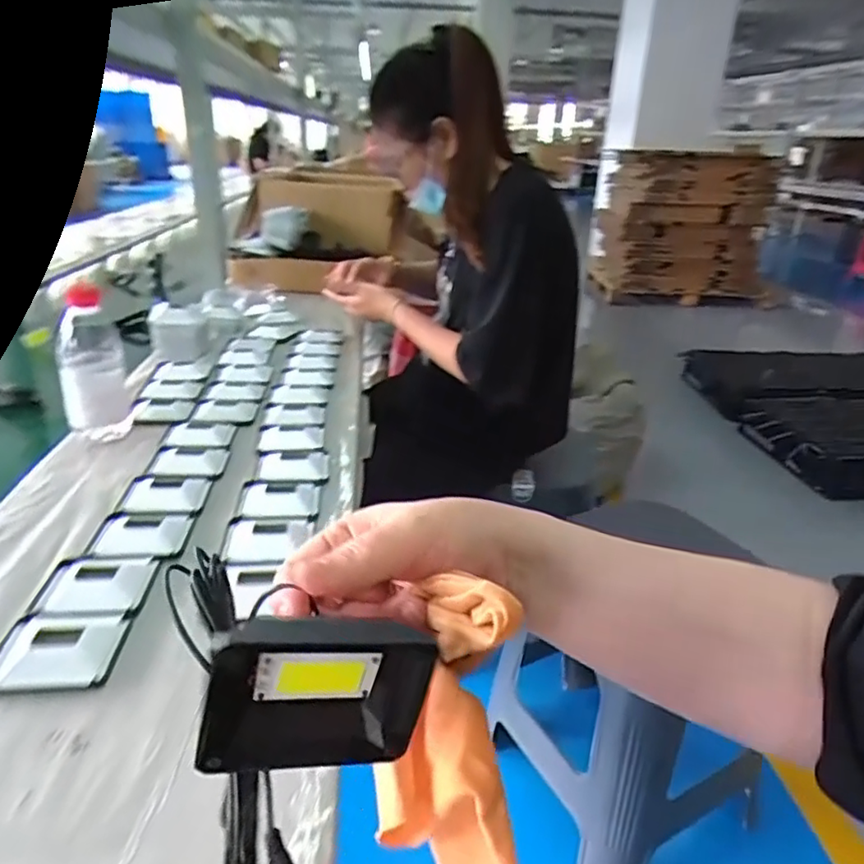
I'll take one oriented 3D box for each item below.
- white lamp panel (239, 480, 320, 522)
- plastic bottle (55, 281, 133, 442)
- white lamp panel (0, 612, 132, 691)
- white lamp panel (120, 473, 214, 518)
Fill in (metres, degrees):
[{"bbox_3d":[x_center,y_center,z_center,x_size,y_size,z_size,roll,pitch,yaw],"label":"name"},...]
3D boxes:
[{"bbox_3d":[-0.152,0.066,0.603,0.076,0.019,0.069,0,26,-4],"label":"white lamp panel"},{"bbox_3d":[-0.379,-0.070,0.677,0.066,0.169,0.059,-14,30,-30],"label":"plastic bottle"},{"bbox_3d":[-0.260,0.146,0.416,0.080,0.019,0.068,0,26,-5],"label":"white lamp panel"},{"bbox_3d":[-0.263,0.059,0.603,0.074,0.020,0.072,0,26,-5],"label":"white lamp panel"}]

